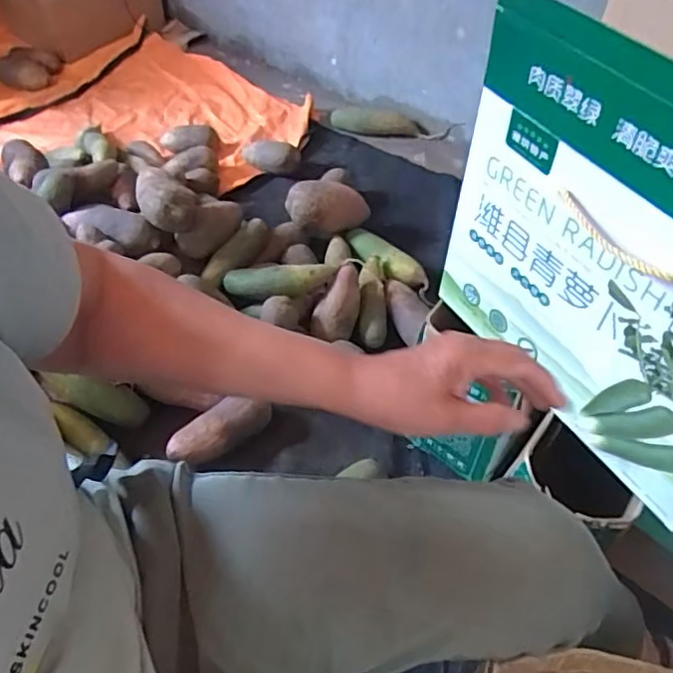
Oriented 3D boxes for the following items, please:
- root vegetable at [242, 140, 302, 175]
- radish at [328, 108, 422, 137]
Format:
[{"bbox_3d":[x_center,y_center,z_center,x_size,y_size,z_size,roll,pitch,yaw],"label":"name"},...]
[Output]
[{"bbox_3d":[-0.150,-0.406,1.314,0.137,0.059,0.048,4,50,3],"label":"root vegetable"},{"bbox_3d":[0.094,-0.532,1.428,0.218,0.048,0.051,8,50,6],"label":"radish"}]

